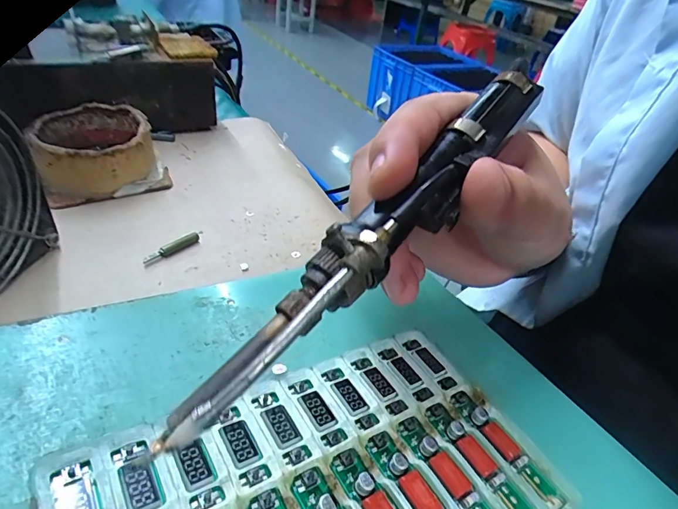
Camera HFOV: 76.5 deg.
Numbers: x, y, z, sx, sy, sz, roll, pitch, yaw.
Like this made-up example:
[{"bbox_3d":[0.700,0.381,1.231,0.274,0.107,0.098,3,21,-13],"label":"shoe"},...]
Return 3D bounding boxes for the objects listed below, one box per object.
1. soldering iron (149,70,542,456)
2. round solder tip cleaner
[{"bbox_3d":[0.019,-0.012,0.139,0.024,0.017,0.179,28,57,31],"label":"soldering iron"},{"bbox_3d":[-0.194,-0.084,0.347,0.088,0.053,0.091,-17,44,-30],"label":"round solder tip cleaner"}]

